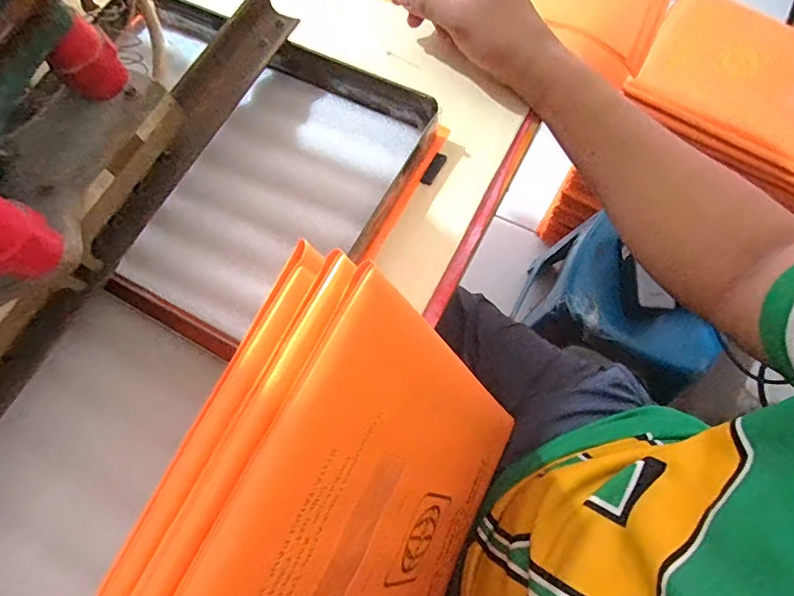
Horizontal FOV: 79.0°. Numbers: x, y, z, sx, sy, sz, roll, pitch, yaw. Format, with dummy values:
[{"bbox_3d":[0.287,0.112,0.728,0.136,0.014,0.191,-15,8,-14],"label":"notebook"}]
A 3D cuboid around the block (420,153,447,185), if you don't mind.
[{"bbox_3d":[0.032,-0.111,0.413,0.010,0.004,0.032,29,76,12],"label":"block"}]

